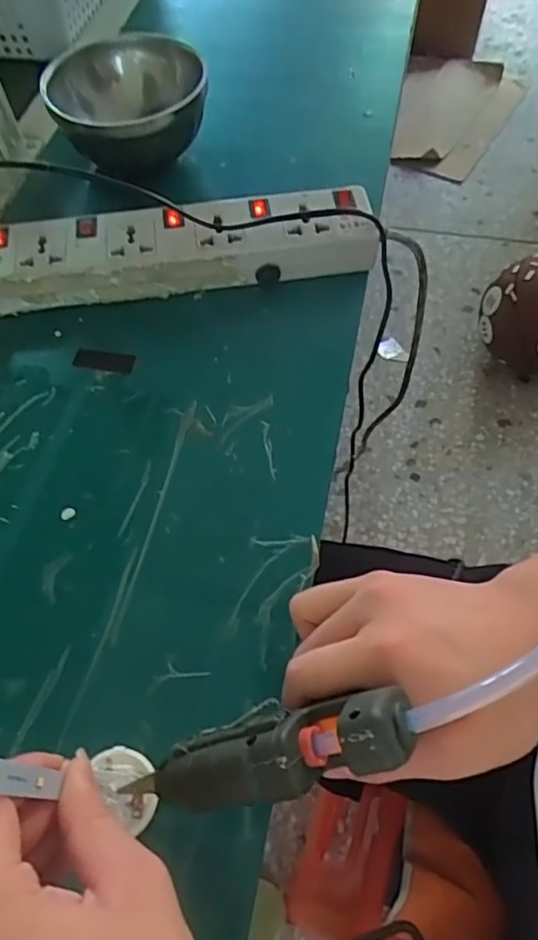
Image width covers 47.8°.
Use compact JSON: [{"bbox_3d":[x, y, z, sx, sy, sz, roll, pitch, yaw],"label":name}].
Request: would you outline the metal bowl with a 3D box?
[{"bbox_3d":[-0.111,-0.294,0.496,0.108,0.064,0.108,-2,61,3],"label":"metal bowl"}]

